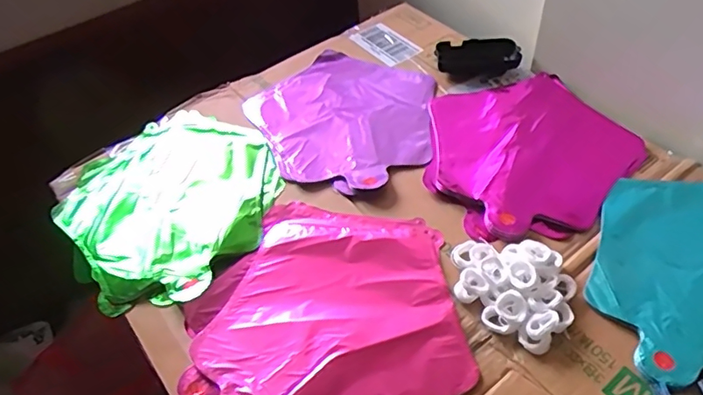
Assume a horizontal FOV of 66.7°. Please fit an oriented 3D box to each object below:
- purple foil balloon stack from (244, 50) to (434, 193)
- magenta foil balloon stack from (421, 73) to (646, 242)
[{"bbox_3d":[-0.001,-0.108,0.664,0.226,0.013,0.240,-31,54,-18],"label":"purple foil balloon stack"},{"bbox_3d":[0.201,-0.056,0.613,0.234,0.021,0.236,-14,51,-6],"label":"magenta foil balloon stack"}]

